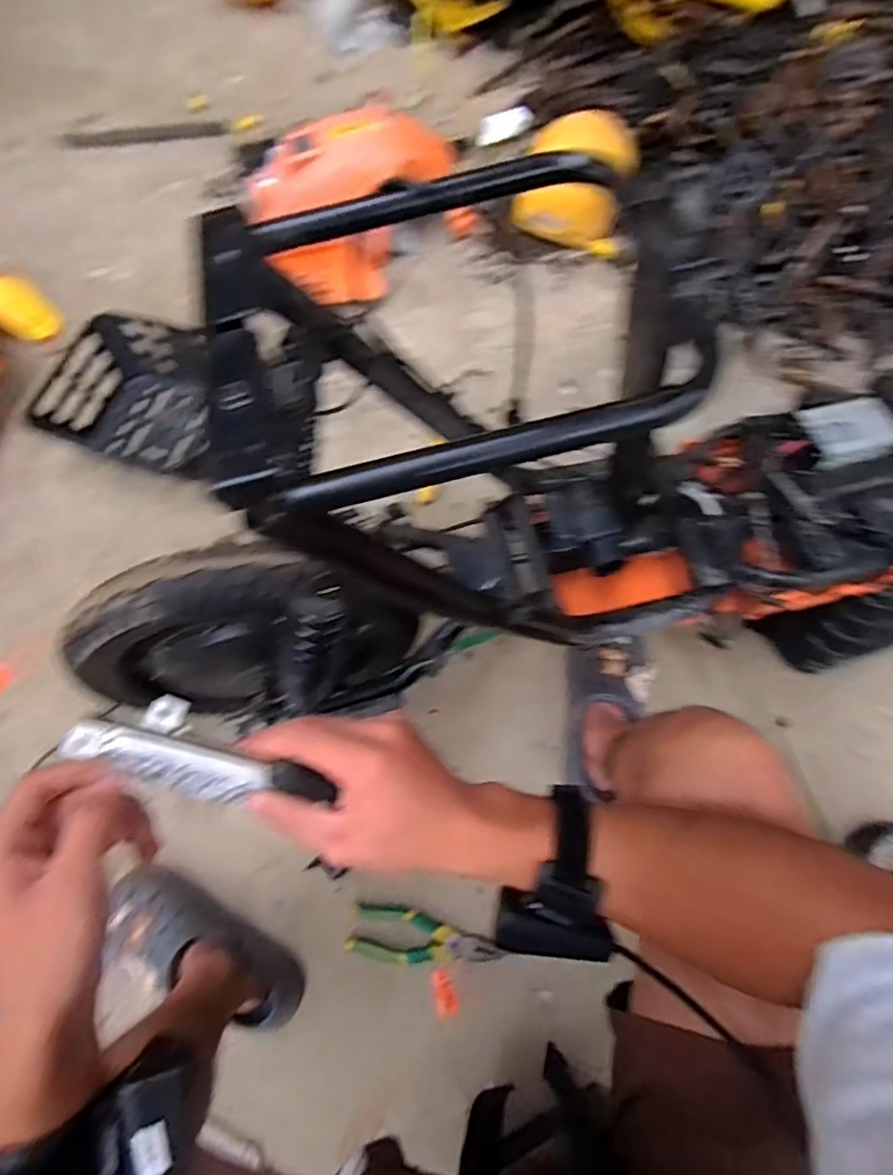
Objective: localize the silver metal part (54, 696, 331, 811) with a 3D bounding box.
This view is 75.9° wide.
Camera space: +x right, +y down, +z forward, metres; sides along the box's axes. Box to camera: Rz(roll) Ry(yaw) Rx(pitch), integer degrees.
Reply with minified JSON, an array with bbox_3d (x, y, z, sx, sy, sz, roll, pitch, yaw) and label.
[{"bbox_3d":[-0.139,0.095,0.326,0.149,0.046,0.048,13,70,1],"label":"silver metal part"}]

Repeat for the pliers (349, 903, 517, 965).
[{"bbox_3d":[-0.028,0.453,0.731,0.195,0.028,0.062,9,70,6],"label":"pliers"}]

